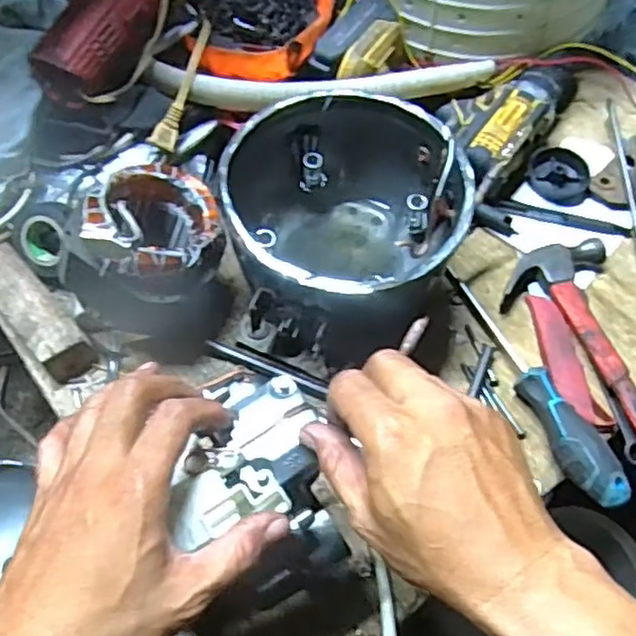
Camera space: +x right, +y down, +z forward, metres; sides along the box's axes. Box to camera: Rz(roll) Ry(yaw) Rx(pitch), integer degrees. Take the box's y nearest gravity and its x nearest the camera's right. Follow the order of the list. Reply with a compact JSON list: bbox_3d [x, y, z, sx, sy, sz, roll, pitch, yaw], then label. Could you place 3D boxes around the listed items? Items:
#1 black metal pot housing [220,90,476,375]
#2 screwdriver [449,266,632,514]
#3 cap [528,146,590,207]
[{"bbox_3d":[0.021,-0.074,0.531,0.172,0.119,0.191,-6,60,-4],"label":"black metal pot housing"},{"bbox_3d":[0.163,0.043,0.519,0.030,0.036,0.217,-18,62,-11],"label":"screwdriver"},{"bbox_3d":[0.227,-0.136,0.635,0.056,0.014,0.063,22,62,12],"label":"cap"}]

